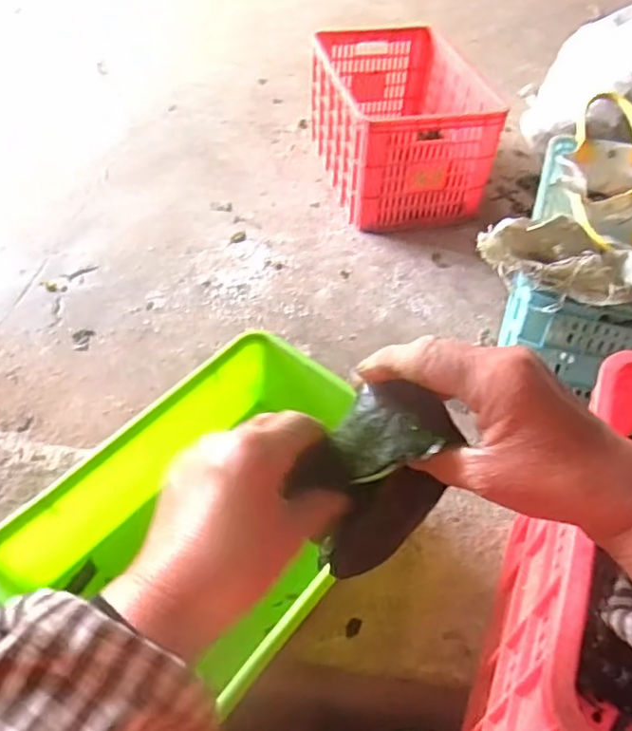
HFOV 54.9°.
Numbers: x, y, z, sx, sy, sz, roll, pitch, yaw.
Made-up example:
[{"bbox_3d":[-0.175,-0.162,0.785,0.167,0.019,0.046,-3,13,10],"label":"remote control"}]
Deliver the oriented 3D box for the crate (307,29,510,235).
[{"bbox_3d":[0.231,-0.662,1.671,0.403,0.291,0.562,-8,50,-11],"label":"crate"}]

